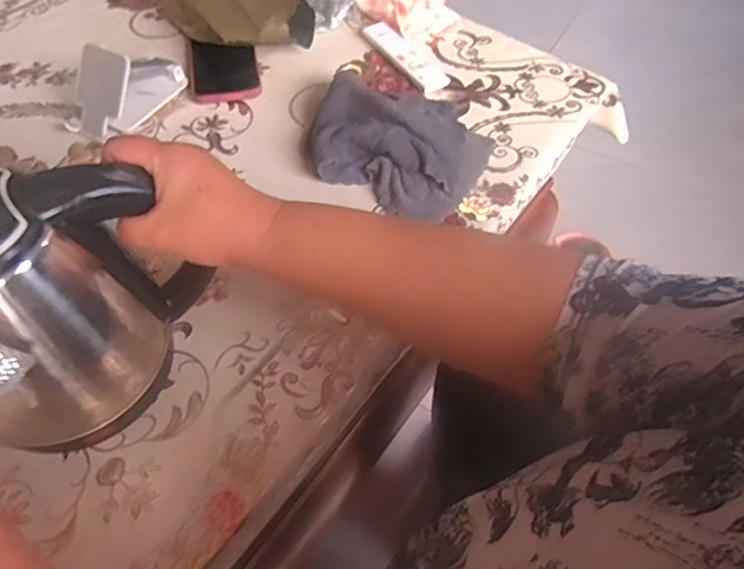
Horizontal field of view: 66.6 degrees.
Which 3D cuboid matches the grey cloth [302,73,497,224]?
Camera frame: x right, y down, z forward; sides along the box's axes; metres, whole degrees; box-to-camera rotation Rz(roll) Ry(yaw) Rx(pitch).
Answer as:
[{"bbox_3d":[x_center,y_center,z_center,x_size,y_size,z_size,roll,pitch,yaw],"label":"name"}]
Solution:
[{"bbox_3d":[0.027,-0.161,0.608,0.190,0.048,0.178,24,59,14],"label":"grey cloth"}]

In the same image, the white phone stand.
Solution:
[{"bbox_3d":[-0.271,-0.226,0.624,0.065,0.073,0.140,25,59,15],"label":"white phone stand"}]

